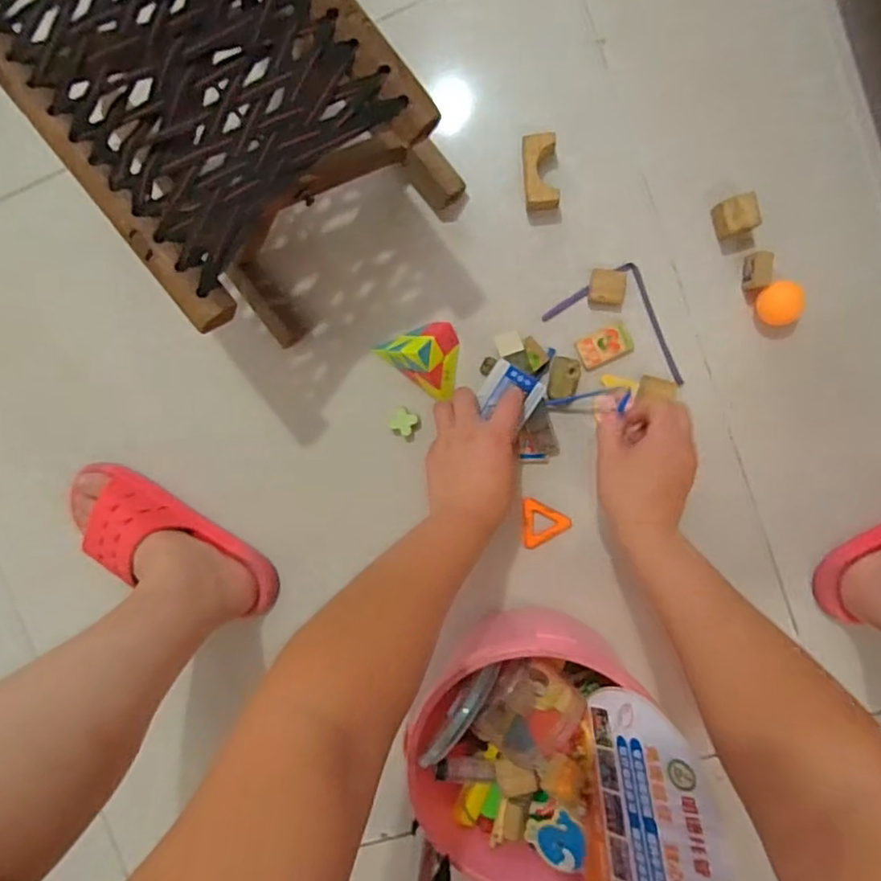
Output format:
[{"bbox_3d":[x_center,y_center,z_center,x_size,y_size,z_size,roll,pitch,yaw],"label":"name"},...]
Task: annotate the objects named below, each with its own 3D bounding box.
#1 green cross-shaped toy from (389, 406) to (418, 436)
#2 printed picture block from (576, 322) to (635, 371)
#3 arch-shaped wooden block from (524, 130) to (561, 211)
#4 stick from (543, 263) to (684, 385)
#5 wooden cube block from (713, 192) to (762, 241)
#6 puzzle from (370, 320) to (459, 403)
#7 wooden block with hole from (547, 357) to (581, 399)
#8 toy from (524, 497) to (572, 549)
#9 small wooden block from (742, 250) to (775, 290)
[{"bbox_3d":[-0.037,-0.019,0.610,0.024,0.008,0.024,32,99,1],"label":"green cross-shaped toy"},{"bbox_3d":[0.162,-0.092,0.590,0.051,0.004,0.031,-24,94,8],"label":"printed picture block"},{"bbox_3d":[0.094,-0.252,0.565,0.031,0.027,0.064,-3,96,6],"label":"arch-shaped wooden block"},{"bbox_3d":[0.185,-0.123,0.584,0.148,0.004,0.082,27,99,2],"label":"stick"},{"bbox_3d":[0.268,-0.204,0.550,0.033,0.035,0.033,-20,94,8],"label":"wooden cube block"},{"bbox_3d":[-0.026,-0.079,0.582,0.081,0.068,0.068,4,97,6],"label":"puzzle"},{"bbox_3d":[0.122,-0.061,0.592,0.030,0.013,0.040,11,98,5],"label":"wooden block with hole"},{"bbox_3d":[0.108,0.084,0.612,0.048,0.007,0.050,-2,97,6],"label":"toy"},{"bbox_3d":[0.290,-0.156,0.551,0.016,0.036,0.033,-6,96,7],"label":"small wooden block"}]

